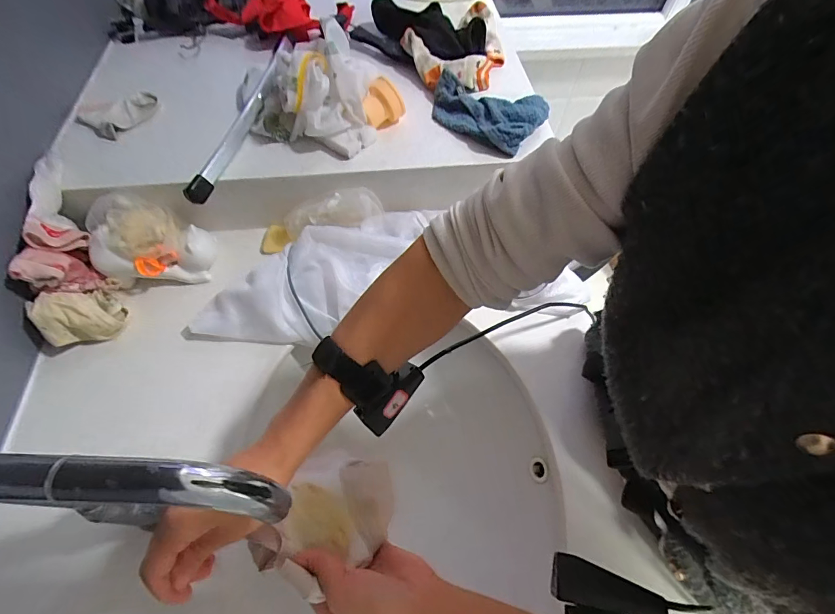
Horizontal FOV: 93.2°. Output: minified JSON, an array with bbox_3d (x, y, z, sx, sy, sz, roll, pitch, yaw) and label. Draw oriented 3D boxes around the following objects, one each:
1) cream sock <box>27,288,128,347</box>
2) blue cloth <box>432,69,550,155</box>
[{"bbox_3d":[-0.418,0.010,0.493,0.085,0.062,0.062,-18,62,-12],"label":"cream sock"},{"bbox_3d":[0.099,-0.296,0.585,0.169,0.031,0.108,32,64,16],"label":"blue cloth"}]

